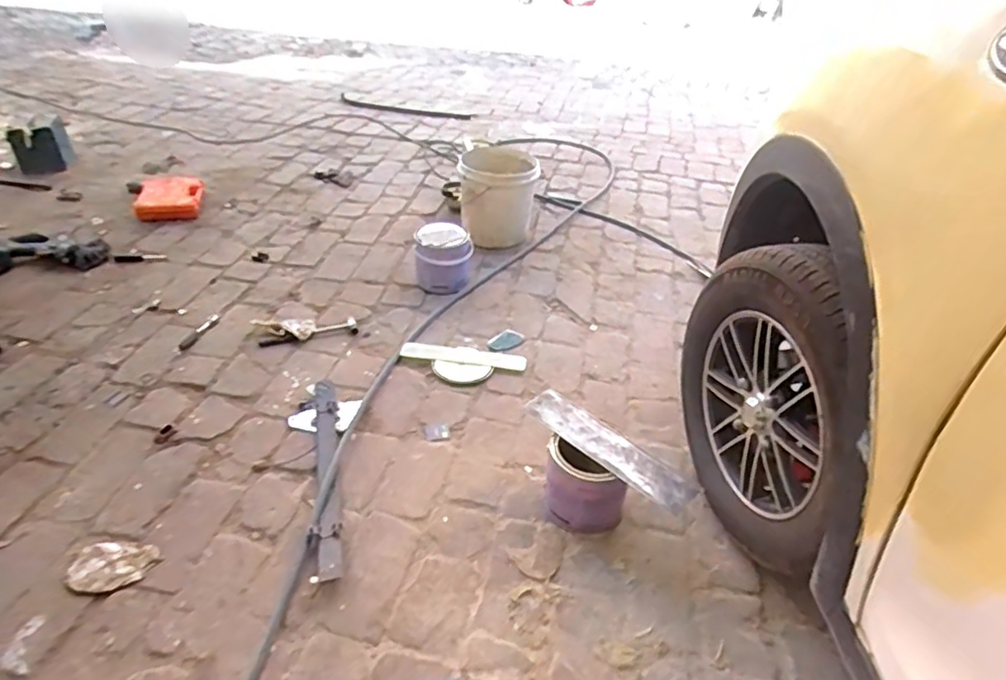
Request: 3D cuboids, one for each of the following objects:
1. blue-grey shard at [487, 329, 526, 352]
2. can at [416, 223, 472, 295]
[{"bbox_3d":[0.007,0.000,1.658,0.056,0.008,0.112,29,43,30],"label":"blue-grey shard"},{"bbox_3d":[-0.173,-0.226,1.829,0.159,0.160,0.131,1,37,-3],"label":"can"}]

